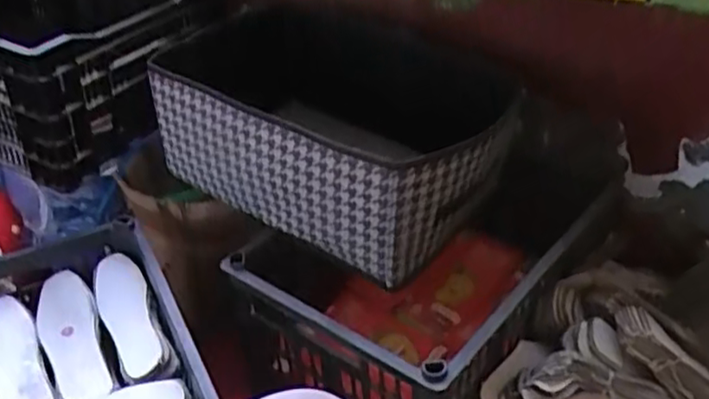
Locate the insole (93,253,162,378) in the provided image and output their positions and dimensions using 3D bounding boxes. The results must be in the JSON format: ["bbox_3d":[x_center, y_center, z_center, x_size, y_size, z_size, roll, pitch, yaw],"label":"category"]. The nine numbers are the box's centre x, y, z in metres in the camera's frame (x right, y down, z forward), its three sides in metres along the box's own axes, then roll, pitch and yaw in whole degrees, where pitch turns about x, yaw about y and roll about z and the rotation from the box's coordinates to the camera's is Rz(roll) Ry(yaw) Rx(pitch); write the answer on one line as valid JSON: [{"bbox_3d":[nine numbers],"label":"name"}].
[{"bbox_3d":[-0.299,0.148,0.888,0.063,0.028,0.213,-16,35,-20],"label":"insole"}]

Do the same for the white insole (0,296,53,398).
[{"bbox_3d":[-0.428,0.196,0.837,0.071,0.017,0.223,-25,37,-21],"label":"white insole"}]

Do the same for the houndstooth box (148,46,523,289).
[{"bbox_3d":[-0.057,-0.067,0.891,0.210,0.182,0.443,-30,42,-35],"label":"houndstooth box"}]

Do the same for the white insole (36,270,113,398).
[{"bbox_3d":[-0.361,0.176,0.859,0.069,0.021,0.250,-16,35,-21],"label":"white insole"}]

